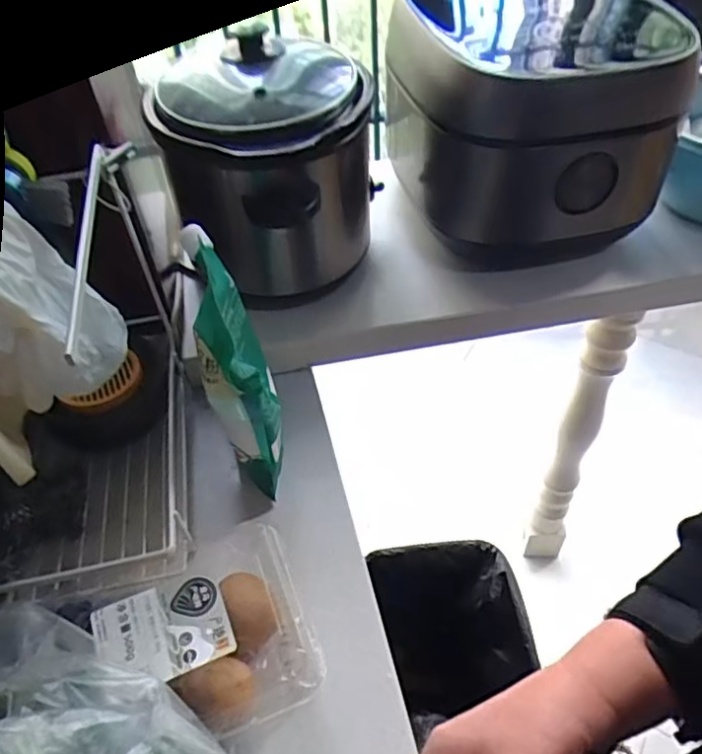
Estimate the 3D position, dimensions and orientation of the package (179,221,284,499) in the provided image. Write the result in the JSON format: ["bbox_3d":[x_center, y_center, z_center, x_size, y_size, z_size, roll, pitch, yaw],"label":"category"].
[{"bbox_3d":[-0.090,-0.002,0.494,0.054,0.201,0.128,-14,48,-9],"label":"package"}]

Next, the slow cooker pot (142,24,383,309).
[{"bbox_3d":[-0.079,-0.215,0.635,0.202,0.201,0.236,-6,48,-3],"label":"slow cooker pot"}]

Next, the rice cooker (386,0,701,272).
[{"bbox_3d":[0.181,-0.272,0.667,0.263,0.214,0.286,-6,48,-3],"label":"rice cooker"}]

